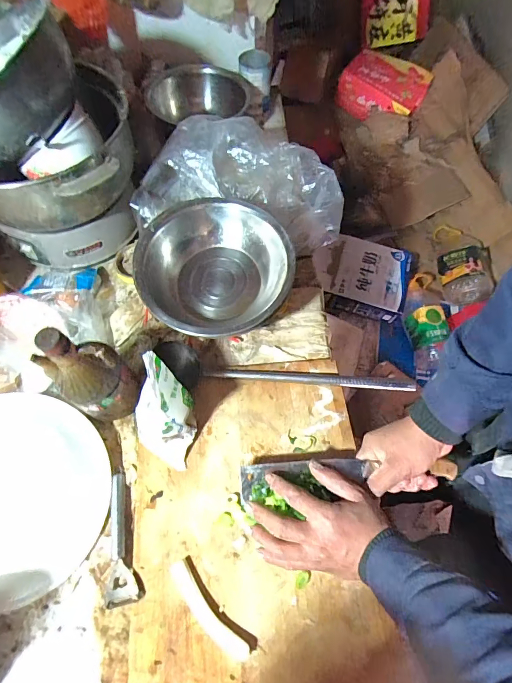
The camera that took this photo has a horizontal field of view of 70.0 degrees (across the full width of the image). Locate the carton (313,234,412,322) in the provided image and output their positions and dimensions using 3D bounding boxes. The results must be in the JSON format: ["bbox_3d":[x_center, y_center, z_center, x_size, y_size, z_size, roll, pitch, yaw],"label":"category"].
[{"bbox_3d":[0.399,-0.246,1.413,0.364,0.145,0.276,10,64,4],"label":"carton"}]

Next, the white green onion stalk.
[{"bbox_3d":[-0.059,0.326,0.442,0.026,0.011,0.128,-41,71,-19],"label":"white green onion stalk"}]

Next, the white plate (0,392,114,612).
[{"bbox_3d":[-0.352,0.210,0.504,0.273,0.038,0.261,0,64,-1],"label":"white plate"}]

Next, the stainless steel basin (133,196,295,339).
[{"bbox_3d":[-0.071,-0.117,0.599,0.236,0.081,0.243,0,64,-1],"label":"stainless steel basin"}]

